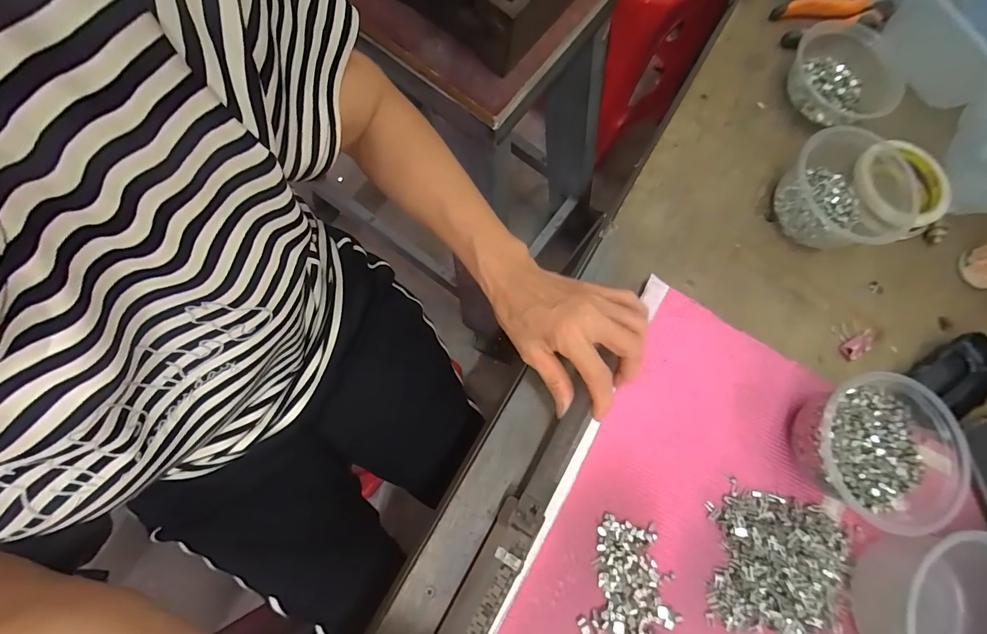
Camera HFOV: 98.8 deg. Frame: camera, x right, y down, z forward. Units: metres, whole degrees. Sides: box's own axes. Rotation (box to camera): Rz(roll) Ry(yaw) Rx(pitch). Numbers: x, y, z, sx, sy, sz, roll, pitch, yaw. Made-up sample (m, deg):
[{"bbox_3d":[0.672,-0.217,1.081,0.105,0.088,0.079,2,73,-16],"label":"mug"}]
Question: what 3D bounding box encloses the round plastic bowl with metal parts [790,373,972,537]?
[{"bbox_3d":[0.308,0.106,0.344,0.105,0.060,0.107,1,78,-6],"label":"round plastic bowl with metal parts"}]

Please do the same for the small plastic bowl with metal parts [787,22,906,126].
[{"bbox_3d":[0.377,-0.259,0.454,0.117,0.034,0.110,1,78,-6],"label":"small plastic bowl with metal parts"}]

